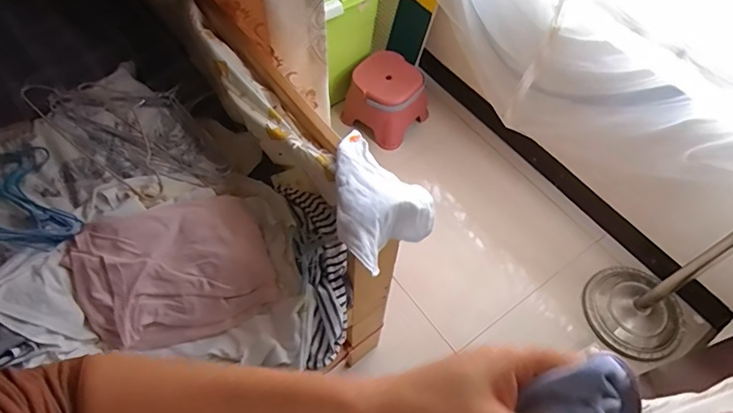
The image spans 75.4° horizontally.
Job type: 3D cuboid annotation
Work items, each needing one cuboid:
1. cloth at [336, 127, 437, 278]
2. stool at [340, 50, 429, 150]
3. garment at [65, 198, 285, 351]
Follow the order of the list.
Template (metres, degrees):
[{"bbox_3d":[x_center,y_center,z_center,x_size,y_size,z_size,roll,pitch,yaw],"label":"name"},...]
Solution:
[{"bbox_3d":[-0.004,-0.007,0.701,0.186,0.081,0.161,37,64,19],"label":"cloth"},{"bbox_3d":[0.066,-0.377,1.679,0.242,0.209,0.225,35,64,18],"label":"stool"},{"bbox_3d":[-0.318,0.103,0.797,0.291,0.118,0.212,-19,61,-13],"label":"garment"}]

